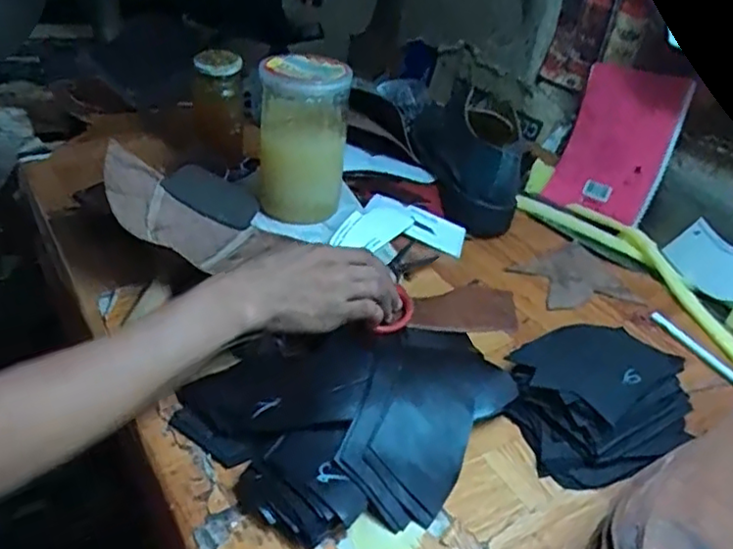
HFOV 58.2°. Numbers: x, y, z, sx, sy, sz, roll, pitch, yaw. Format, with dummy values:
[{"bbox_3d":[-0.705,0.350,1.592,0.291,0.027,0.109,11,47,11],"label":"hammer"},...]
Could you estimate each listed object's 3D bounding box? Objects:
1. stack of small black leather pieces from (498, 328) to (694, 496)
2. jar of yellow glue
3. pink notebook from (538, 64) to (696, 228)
[{"bbox_3d":[0.191,0.098,0.550,0.157,0.039,0.131,-15,39,-29],"label":"stack of small black leather pieces"},{"bbox_3d":[-0.070,-0.154,0.734,0.091,0.160,0.092,2,34,-7],"label":"jar of yellow glue"},{"bbox_3d":[0.334,-0.176,0.884,0.015,0.194,0.149,16,9,-41],"label":"pink notebook"}]

